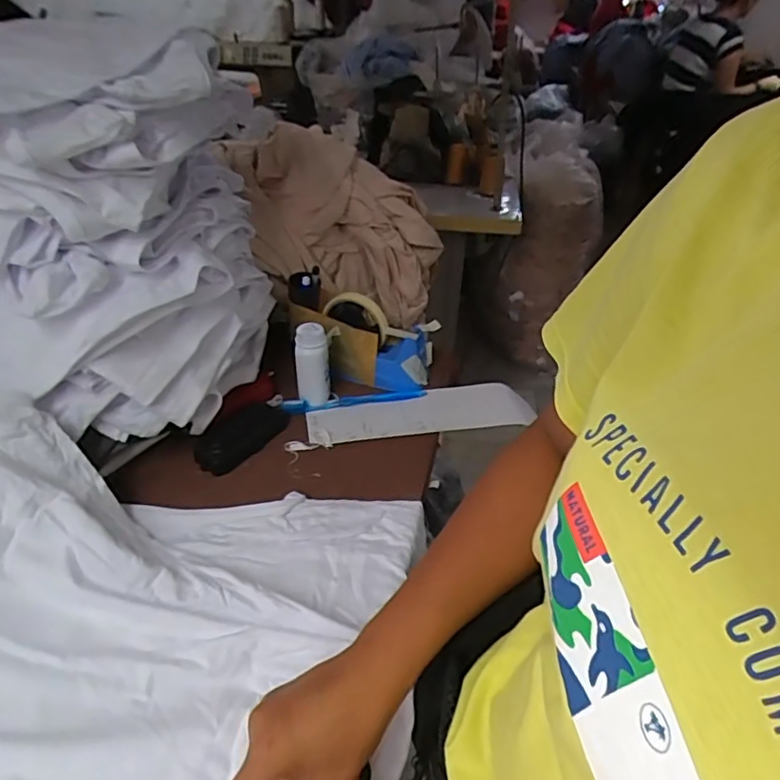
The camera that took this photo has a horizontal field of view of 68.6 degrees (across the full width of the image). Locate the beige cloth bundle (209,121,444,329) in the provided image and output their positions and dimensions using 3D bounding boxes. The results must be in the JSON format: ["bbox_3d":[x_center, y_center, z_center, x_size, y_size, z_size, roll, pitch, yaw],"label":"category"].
[{"bbox_3d":[-0.058,-0.234,0.858,0.387,0.258,0.084,21,-12,-35],"label":"beige cloth bundle"}]

